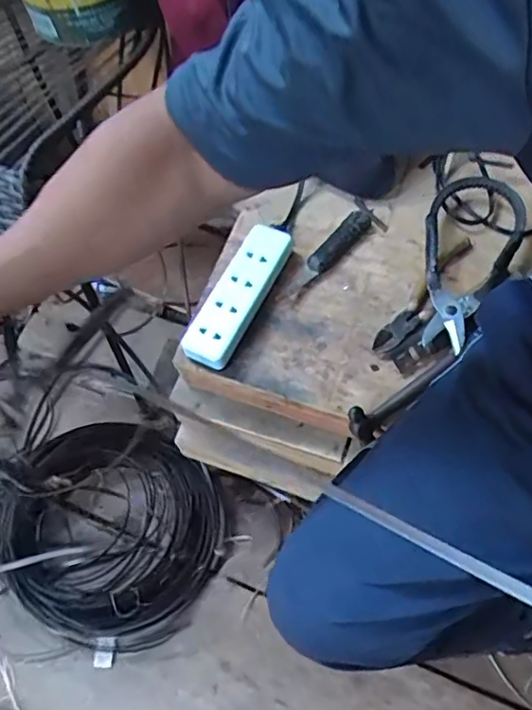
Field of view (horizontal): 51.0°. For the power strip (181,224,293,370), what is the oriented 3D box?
[{"bbox_3d":[-0.027,-0.065,0.586,0.048,0.025,0.170,23,66,15],"label":"power strip"}]

